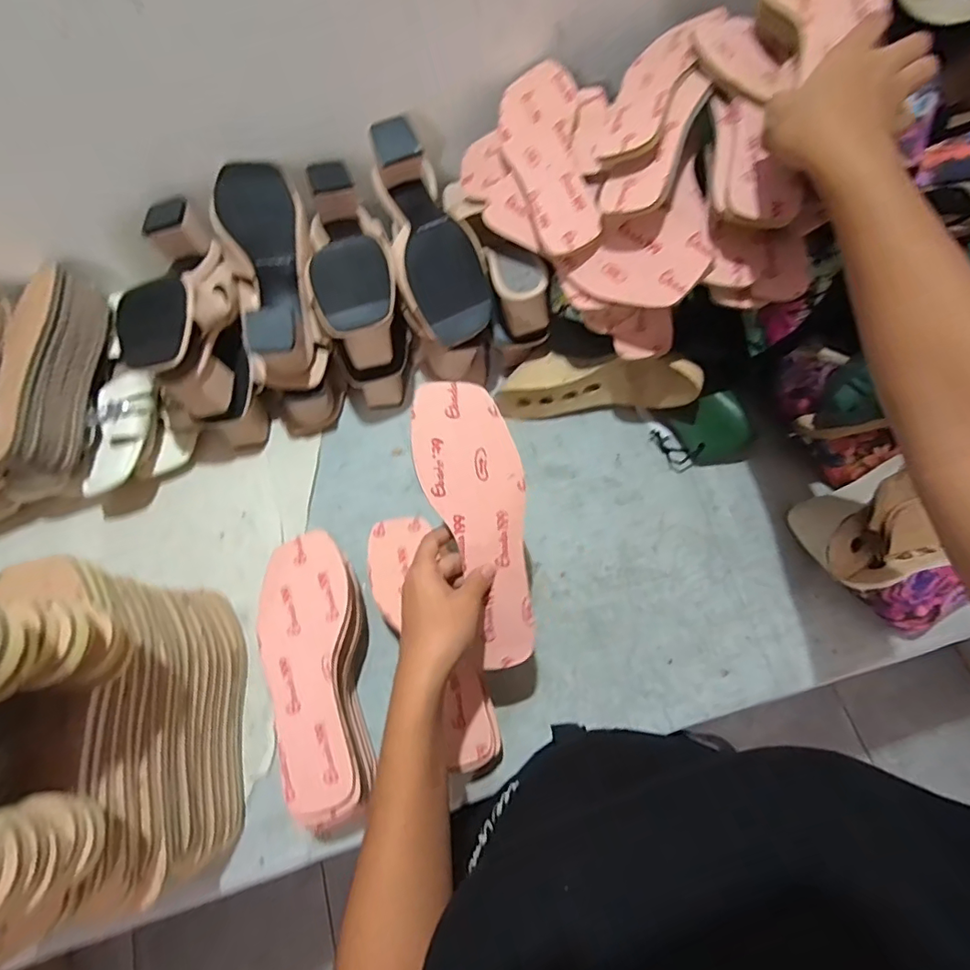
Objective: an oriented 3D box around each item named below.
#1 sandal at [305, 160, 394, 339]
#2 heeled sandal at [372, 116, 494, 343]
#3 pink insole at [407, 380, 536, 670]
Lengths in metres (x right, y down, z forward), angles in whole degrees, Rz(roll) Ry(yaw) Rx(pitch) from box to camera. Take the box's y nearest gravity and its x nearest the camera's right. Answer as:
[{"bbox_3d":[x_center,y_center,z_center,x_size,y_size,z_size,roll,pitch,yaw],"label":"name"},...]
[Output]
[{"bbox_3d":[-0.147,-0.256,0.591,0.085,0.069,0.233,-12,69,-2],"label":"sandal"},{"bbox_3d":[-0.062,-0.273,0.587,0.094,0.070,0.242,-20,85,-5],"label":"heeled sandal"},{"bbox_3d":[0.002,0.031,0.447,0.080,0.006,0.241,-20,95,-11],"label":"pink insole"}]

